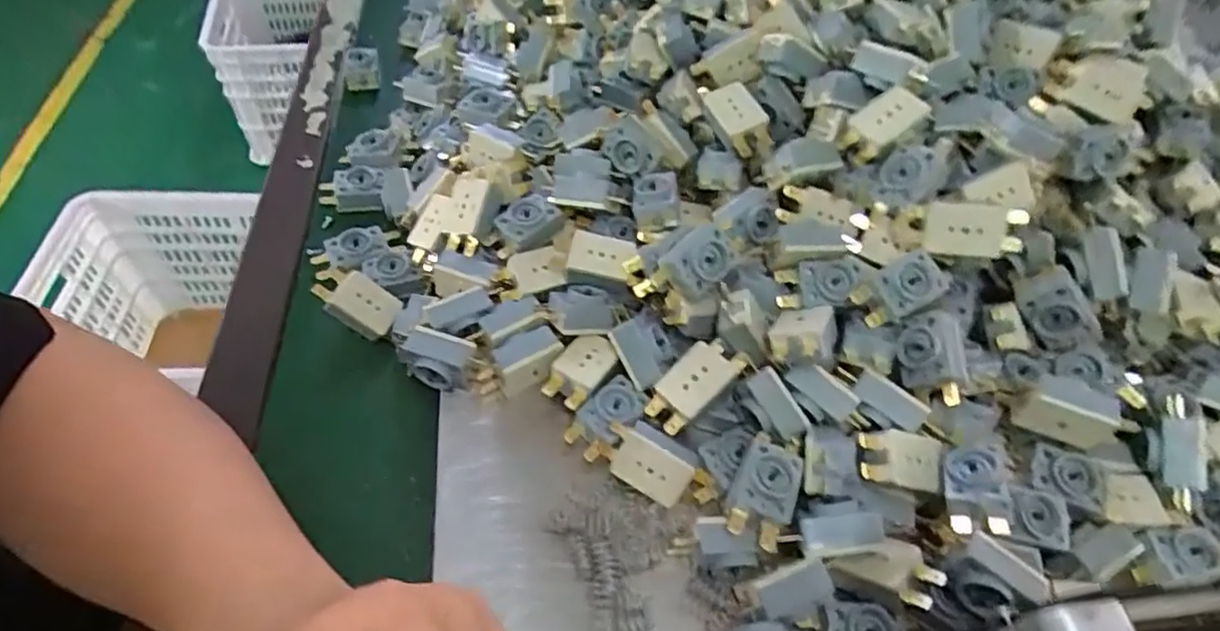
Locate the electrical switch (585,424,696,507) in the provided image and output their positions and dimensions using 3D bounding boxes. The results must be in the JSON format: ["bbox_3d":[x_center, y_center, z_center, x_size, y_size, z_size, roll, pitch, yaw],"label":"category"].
[{"bbox_3d":[0.016,0.073,0.331,0.052,0.029,0.016,27,15,7],"label":"electrical switch"}]

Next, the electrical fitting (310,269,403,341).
[{"bbox_3d":[-0.153,-0.009,0.392,0.054,0.017,0.029,34,84,-4],"label":"electrical fitting"}]

